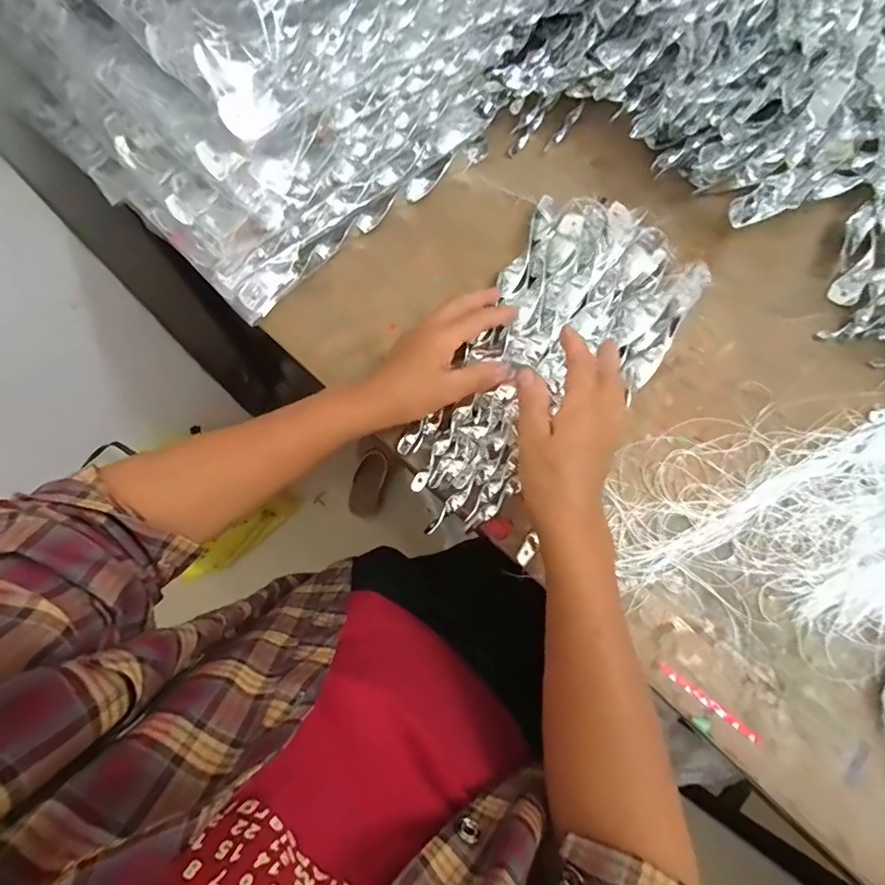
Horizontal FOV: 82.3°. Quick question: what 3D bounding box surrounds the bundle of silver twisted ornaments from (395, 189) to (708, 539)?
[{"bbox_3d":[0.087,-0.077,0.430,0.159,0.036,0.319,35,77,11],"label":"bundle of silver twisted ornaments"}]

